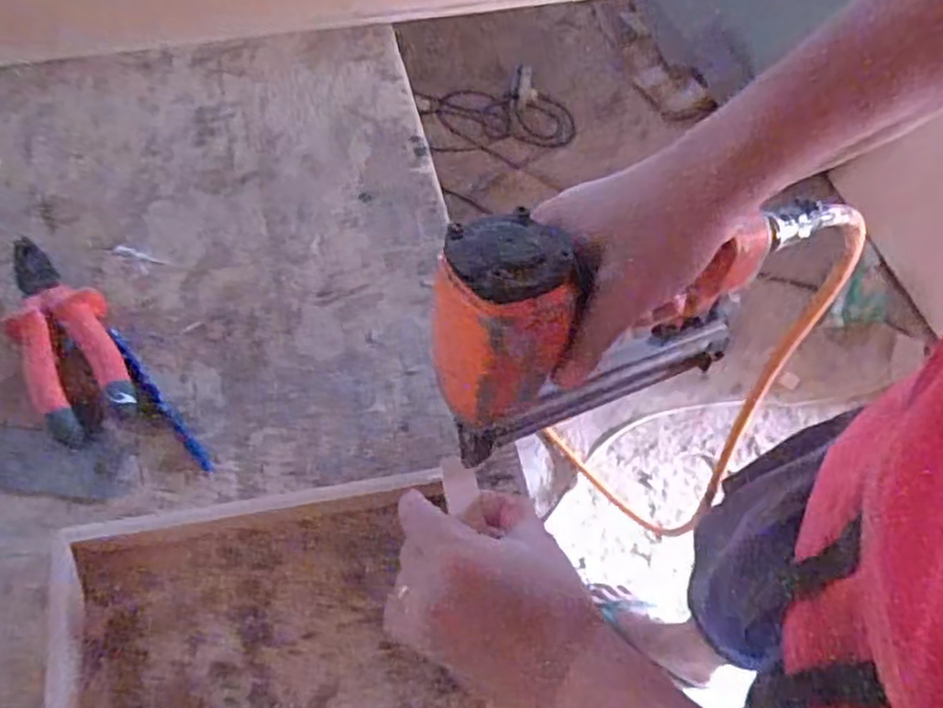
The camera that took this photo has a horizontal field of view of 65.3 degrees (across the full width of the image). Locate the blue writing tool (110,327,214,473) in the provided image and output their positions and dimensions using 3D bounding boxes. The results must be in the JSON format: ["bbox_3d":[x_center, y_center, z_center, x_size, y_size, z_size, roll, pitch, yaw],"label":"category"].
[{"bbox_3d":[-0.215,0.030,0.504,0.008,0.010,0.127,-35,69,-21],"label":"blue writing tool"}]

